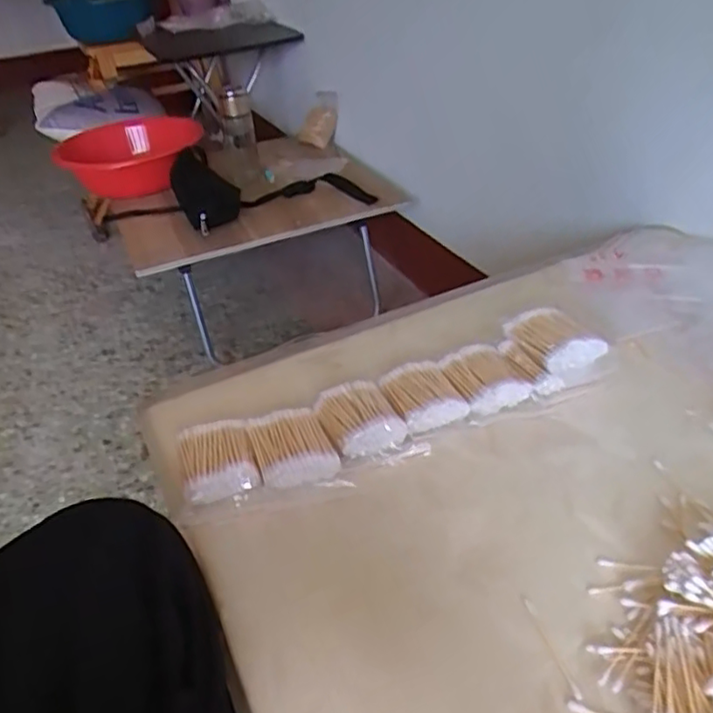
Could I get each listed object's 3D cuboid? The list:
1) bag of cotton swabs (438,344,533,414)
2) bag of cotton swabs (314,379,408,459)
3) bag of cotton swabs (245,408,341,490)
[{"bbox_3d":[0.116,0.022,0.589,0.061,0.028,0.070,-19,39,-17],"label":"bag of cotton swabs"},{"bbox_3d":[0.004,0.056,0.558,0.065,0.031,0.076,-18,39,-16],"label":"bag of cotton swabs"},{"bbox_3d":[-0.056,0.077,0.540,0.063,0.024,0.075,-16,38,-14],"label":"bag of cotton swabs"}]

